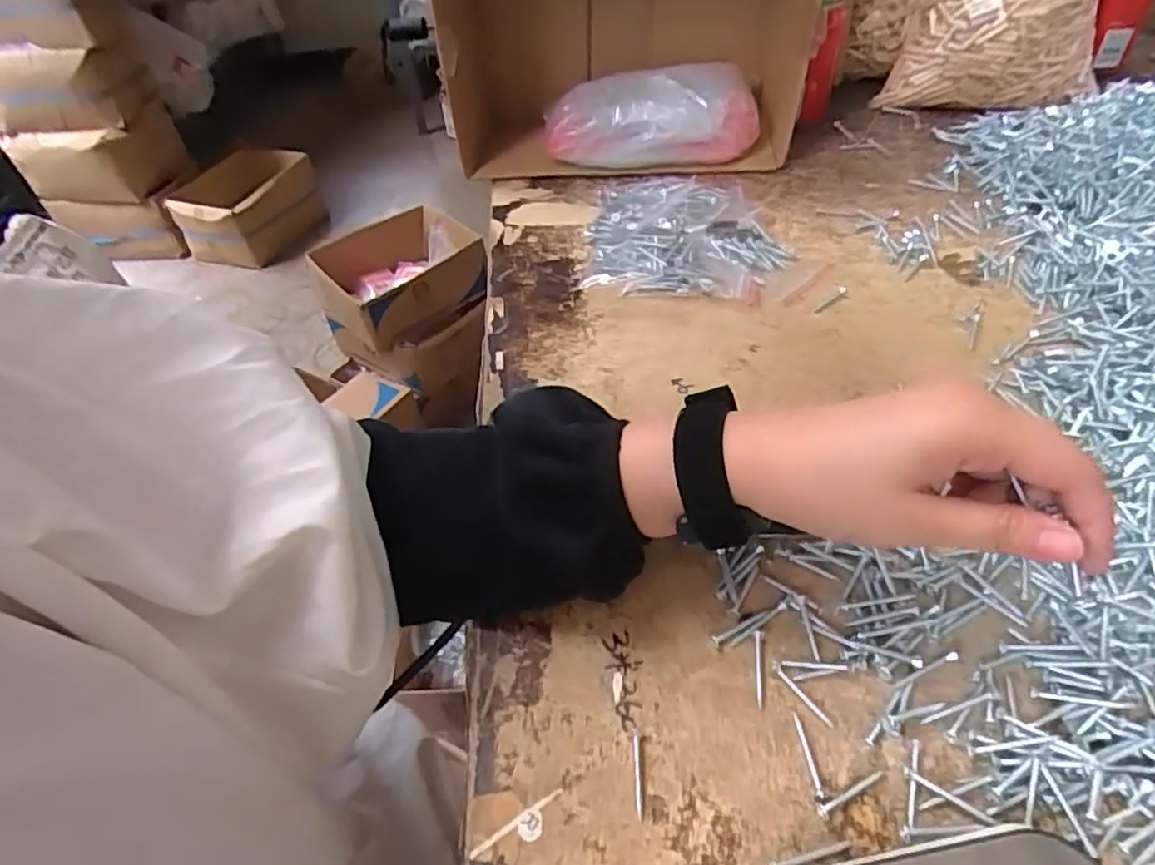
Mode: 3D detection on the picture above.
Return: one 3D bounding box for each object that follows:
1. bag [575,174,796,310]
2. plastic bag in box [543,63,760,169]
[{"bbox_3d":[0.089,-0.164,0.534,0.165,0.037,0.150,4,47,10],"label":"bag"},{"bbox_3d":[0.068,-0.298,0.631,0.192,0.078,0.074,-6,46,0],"label":"plastic bag in box"}]

